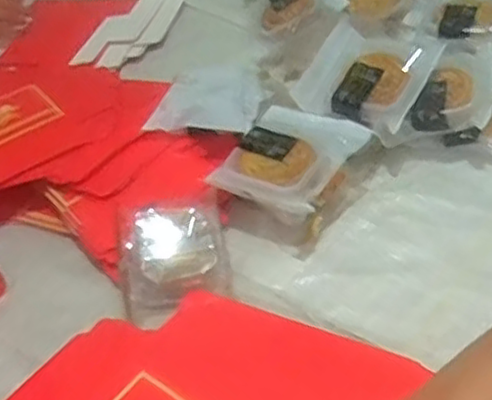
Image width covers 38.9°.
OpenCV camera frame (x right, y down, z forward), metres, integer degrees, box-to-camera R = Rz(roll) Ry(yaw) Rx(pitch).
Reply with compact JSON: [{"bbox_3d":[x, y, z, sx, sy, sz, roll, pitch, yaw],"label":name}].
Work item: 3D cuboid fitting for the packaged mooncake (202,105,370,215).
[{"bbox_3d":[0.041,-0.042,0.635,0.097,0.026,0.121,20,52,27],"label":"packaged mooncake"}]

